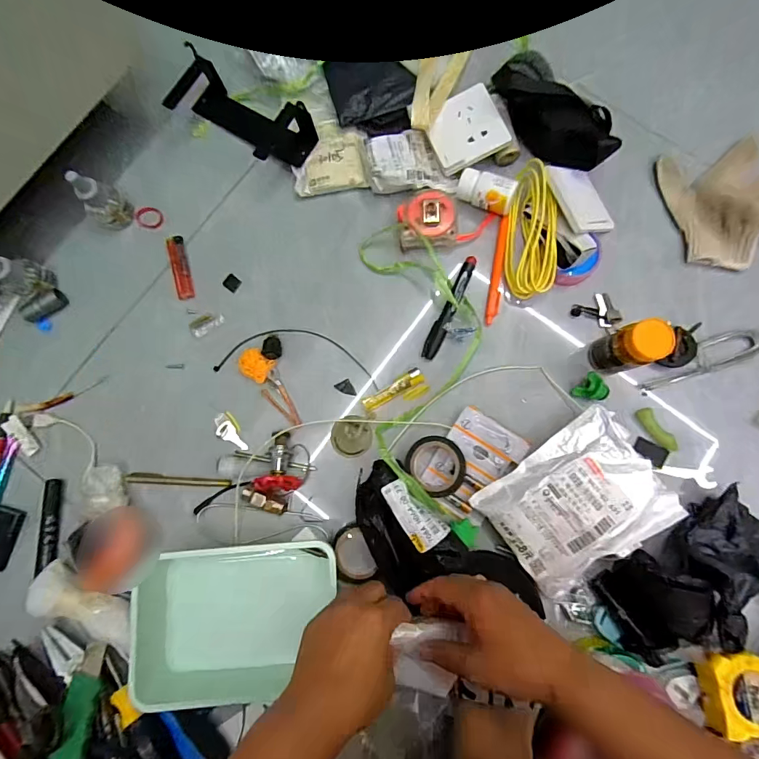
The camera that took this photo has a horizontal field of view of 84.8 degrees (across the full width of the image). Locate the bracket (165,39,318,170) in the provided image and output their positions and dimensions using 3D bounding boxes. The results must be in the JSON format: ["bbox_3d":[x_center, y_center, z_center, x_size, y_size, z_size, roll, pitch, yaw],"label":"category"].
[{"bbox_3d":[-0.173,-0.326,0.517,0.190,0.045,0.079,32,84,6],"label":"bracket"}]

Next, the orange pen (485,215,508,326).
[{"bbox_3d":[0.142,-0.130,0.496,0.014,0.008,0.131,9,82,3],"label":"orange pen"}]

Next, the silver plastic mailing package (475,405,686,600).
[{"bbox_3d":[0.209,0.133,0.441,0.167,0.044,0.137,-37,82,-3],"label":"silver plastic mailing package"}]

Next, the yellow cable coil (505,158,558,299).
[{"bbox_3d":[0.174,-0.172,0.480,0.052,0.045,0.153,-1,82,2],"label":"yellow cable coil"}]

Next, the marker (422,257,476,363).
[{"bbox_3d":[0.083,-0.086,0.486,0.017,0.017,0.131,24,83,5],"label":"marker"}]

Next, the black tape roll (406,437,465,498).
[{"bbox_3d":[0.063,0.093,0.455,0.058,0.022,0.067,-45,83,-4],"label":"black tape roll"}]

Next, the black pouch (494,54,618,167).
[{"bbox_3d":[0.203,-0.314,0.493,0.171,0.063,0.068,39,85,7],"label":"black pouch"}]

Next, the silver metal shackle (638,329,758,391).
[{"bbox_3d":[0.368,-0.024,0.476,0.152,0.014,0.034,-22,82,-1],"label":"silver metal shackle"}]

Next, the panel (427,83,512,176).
[{"bbox_3d":[0.103,-0.301,0.501,0.085,0.017,0.086,-22,82,-1],"label":"panel"}]

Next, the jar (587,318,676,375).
[{"bbox_3d":[0.262,-0.032,0.438,0.045,0.087,0.040,-16,82,0],"label":"jar"}]

